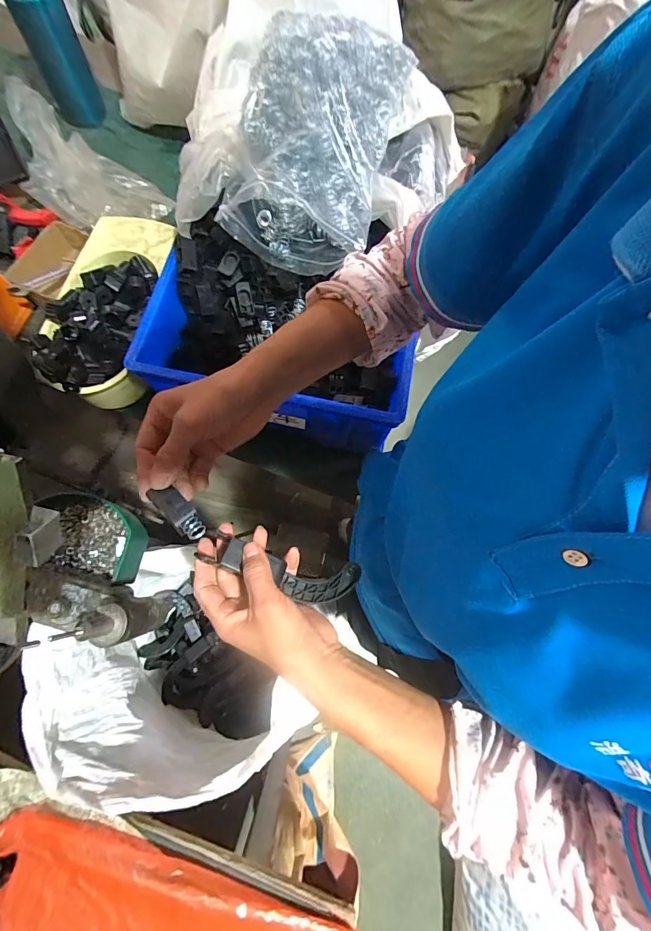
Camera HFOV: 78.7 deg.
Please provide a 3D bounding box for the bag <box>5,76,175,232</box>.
[{"bbox_3d":[-0.343,-0.438,0.582,0.165,0.153,0.113,-1,74,-1],"label":"bag"}]

